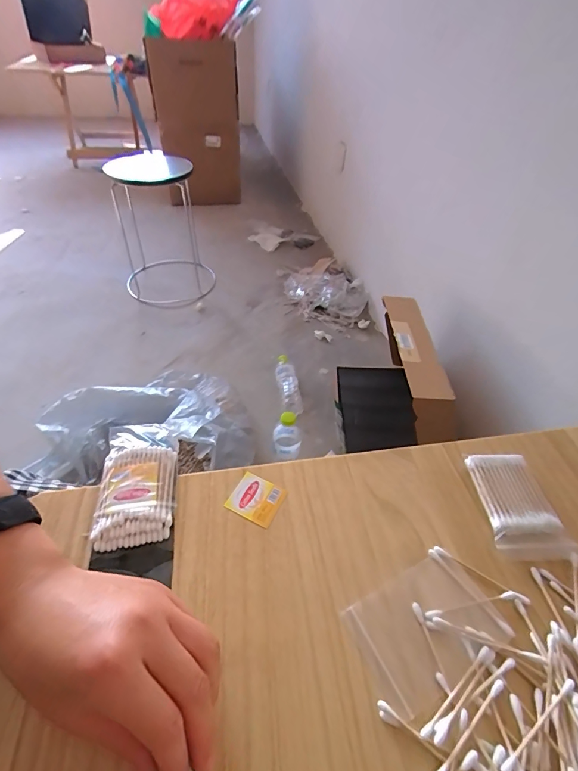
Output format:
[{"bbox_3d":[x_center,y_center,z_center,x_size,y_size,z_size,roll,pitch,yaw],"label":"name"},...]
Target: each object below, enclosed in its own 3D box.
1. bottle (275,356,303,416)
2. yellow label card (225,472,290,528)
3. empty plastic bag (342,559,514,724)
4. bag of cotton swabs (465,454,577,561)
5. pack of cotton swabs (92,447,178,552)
[{"bbox_3d":[-0.006,-0.005,1.143,0.062,0.058,0.229,-5,45,-13],"label":"bottle"},{"bbox_3d":[-0.028,0.098,0.327,0.043,0.004,0.039,21,49,17],"label":"yellow label card"},{"bbox_3d":[0.095,0.167,0.263,0.099,0.005,0.067,-21,50,-21],"label":"empty plastic bag"},{"bbox_3d":[0.196,0.102,0.323,0.059,0.015,0.090,1,46,-1],"label":"bag of cotton swabs"},{"bbox_3d":[-0.130,0.093,0.322,0.061,0.012,0.088,-5,47,-7],"label":"pack of cotton swabs"}]

